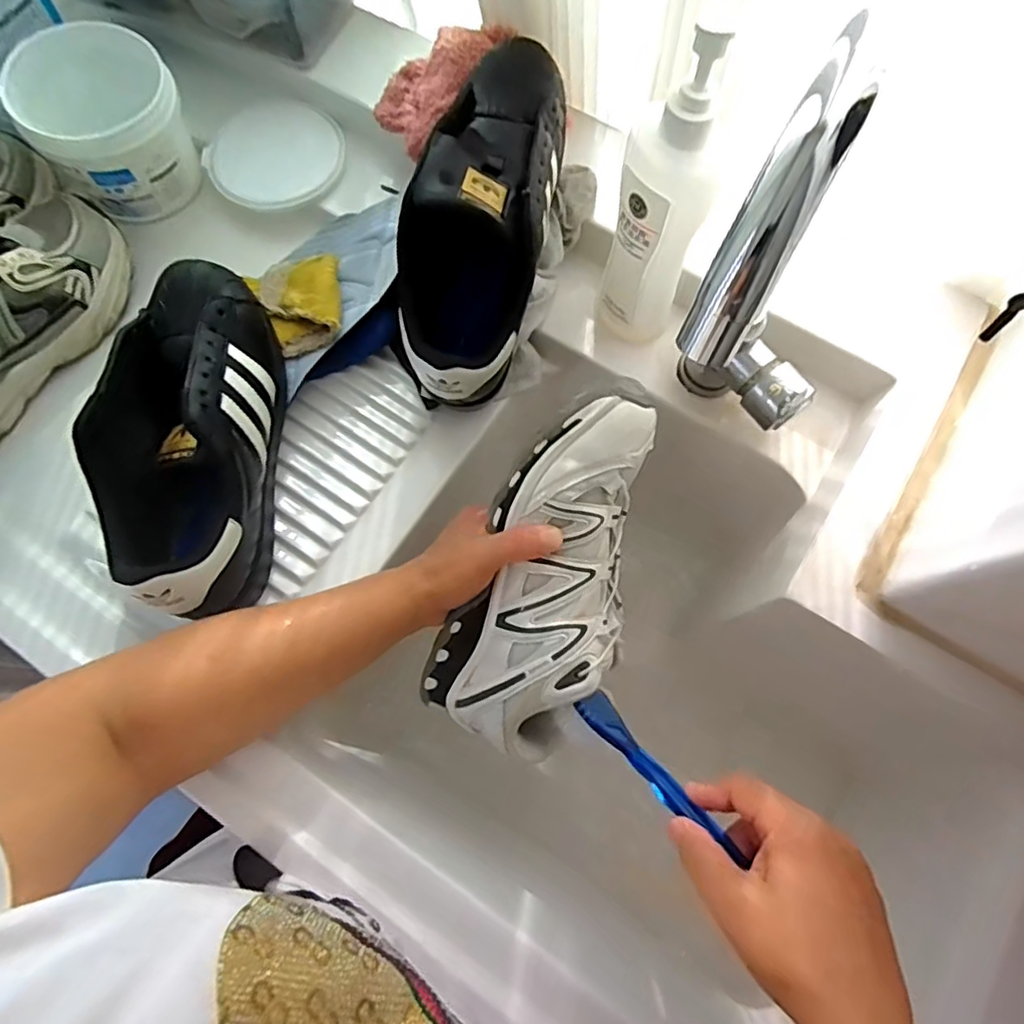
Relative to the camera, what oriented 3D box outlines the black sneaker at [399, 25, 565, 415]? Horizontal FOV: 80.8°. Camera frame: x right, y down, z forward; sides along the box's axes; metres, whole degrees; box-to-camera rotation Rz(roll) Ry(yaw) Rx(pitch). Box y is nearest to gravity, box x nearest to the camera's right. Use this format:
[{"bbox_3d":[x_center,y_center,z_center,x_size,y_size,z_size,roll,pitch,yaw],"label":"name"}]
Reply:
[{"bbox_3d":[-0.019,-0.213,0.435,0.092,0.119,0.267,13,87,5],"label":"black sneaker"}]

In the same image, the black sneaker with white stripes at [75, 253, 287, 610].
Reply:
[{"bbox_3d":[-0.222,-0.060,0.429,0.094,0.108,0.259,-4,74,0],"label":"black sneaker with white stripes"}]

